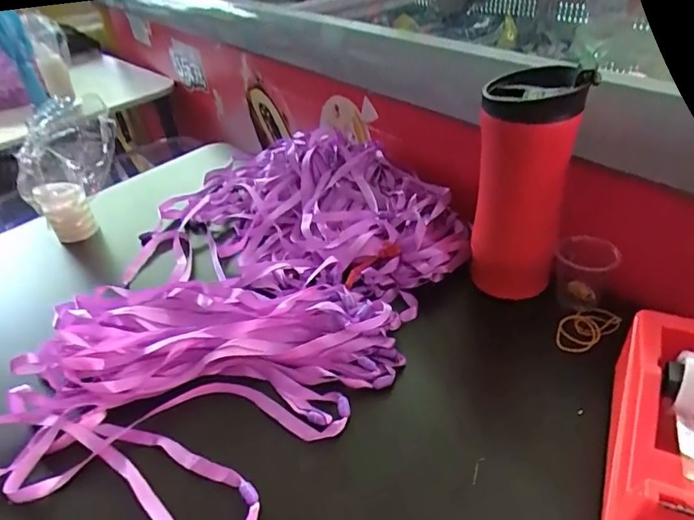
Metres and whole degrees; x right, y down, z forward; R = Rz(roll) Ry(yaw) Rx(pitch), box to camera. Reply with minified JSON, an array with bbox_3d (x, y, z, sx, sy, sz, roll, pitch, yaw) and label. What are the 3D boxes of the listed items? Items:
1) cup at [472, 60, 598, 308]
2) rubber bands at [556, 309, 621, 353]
[{"bbox_3d":[0.143,-0.056,0.416,0.072,0.177,0.077,-4,38,3],"label":"cup"},{"bbox_3d":[0.203,0.058,0.428,0.061,0.011,0.031,-26,42,-24],"label":"rubber bands"}]

